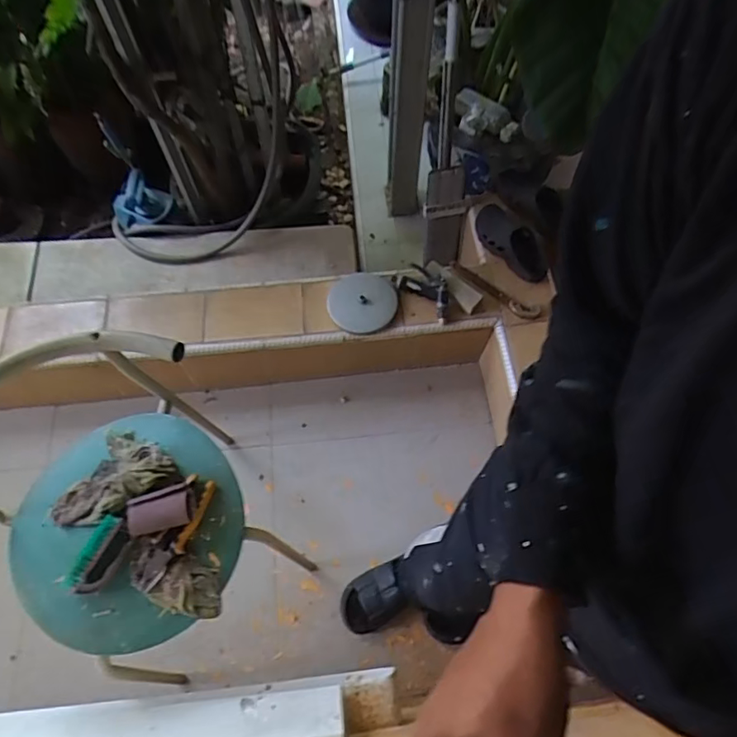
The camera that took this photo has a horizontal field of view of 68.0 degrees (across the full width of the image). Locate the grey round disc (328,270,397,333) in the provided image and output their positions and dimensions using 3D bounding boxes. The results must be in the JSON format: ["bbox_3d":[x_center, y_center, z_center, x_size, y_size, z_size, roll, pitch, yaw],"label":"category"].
[{"bbox_3d":[-0.017,-0.171,1.395,0.176,0.033,0.159,-10,80,-14],"label":"grey round disc"}]

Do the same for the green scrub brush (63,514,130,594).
[{"bbox_3d":[-0.438,0.306,0.895,0.061,0.044,0.127,30,69,13],"label":"green scrub brush"}]

